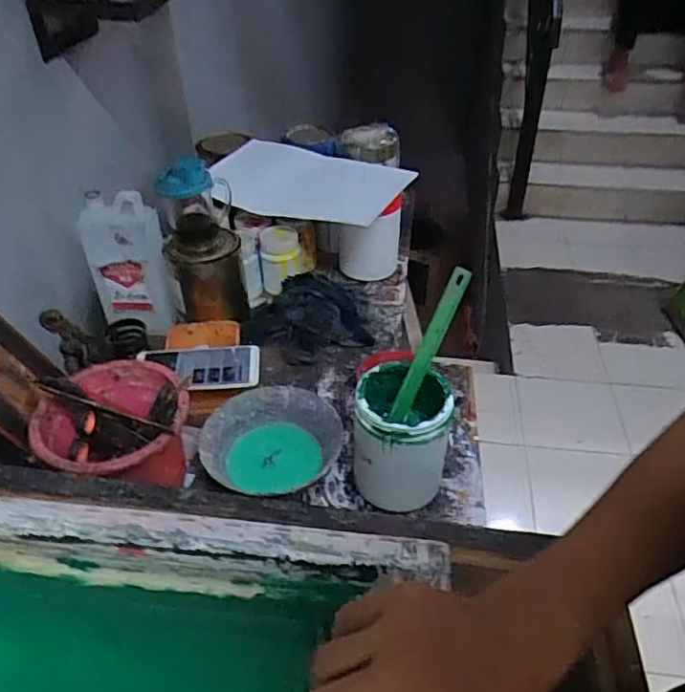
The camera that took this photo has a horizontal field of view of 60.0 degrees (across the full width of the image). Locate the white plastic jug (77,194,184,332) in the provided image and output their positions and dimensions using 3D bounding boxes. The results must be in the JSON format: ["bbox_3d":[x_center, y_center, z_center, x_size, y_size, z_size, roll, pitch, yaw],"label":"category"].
[{"bbox_3d":[-0.299,-0.120,0.860,0.122,0.221,0.072,-5,39,5],"label":"white plastic jug"}]

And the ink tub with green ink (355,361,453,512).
[{"bbox_3d":[0.060,0.100,0.640,0.094,0.148,0.092,2,40,-2],"label":"ink tub with green ink"}]

